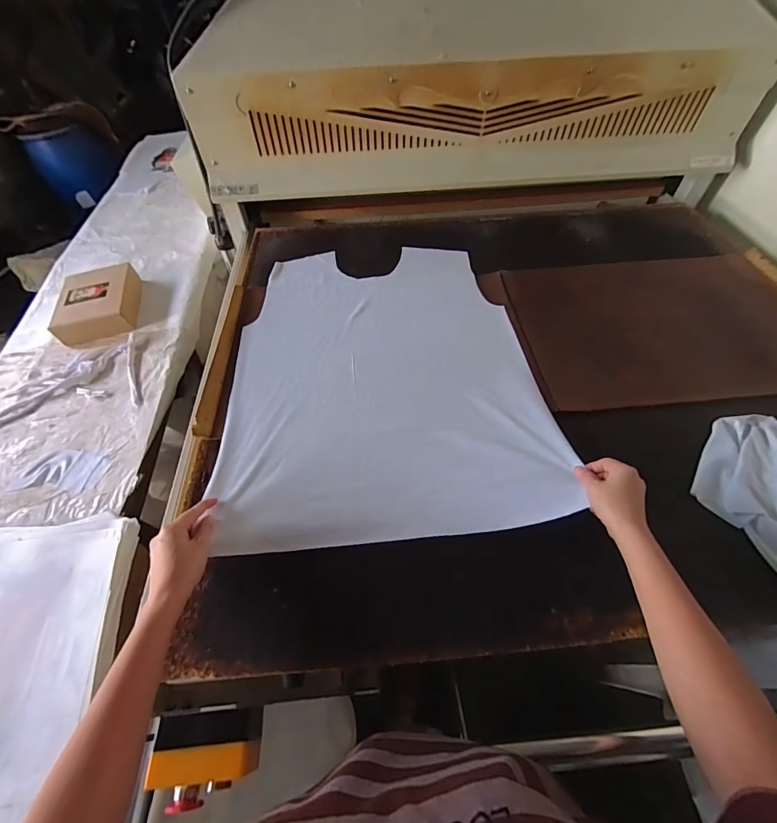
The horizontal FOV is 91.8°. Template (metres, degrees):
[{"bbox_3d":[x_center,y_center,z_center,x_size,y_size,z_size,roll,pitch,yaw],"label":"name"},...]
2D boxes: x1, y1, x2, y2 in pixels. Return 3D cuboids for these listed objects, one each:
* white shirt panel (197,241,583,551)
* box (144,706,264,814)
[{"bbox_3d":[-0.021,-0.108,0.724,0.548,0.039,0.698,-5,54,-3],"label":"white shirt panel"},{"bbox_3d":[-0.221,0.420,0.460,0.112,0.064,0.086,-4,54,-3],"label":"box"}]

